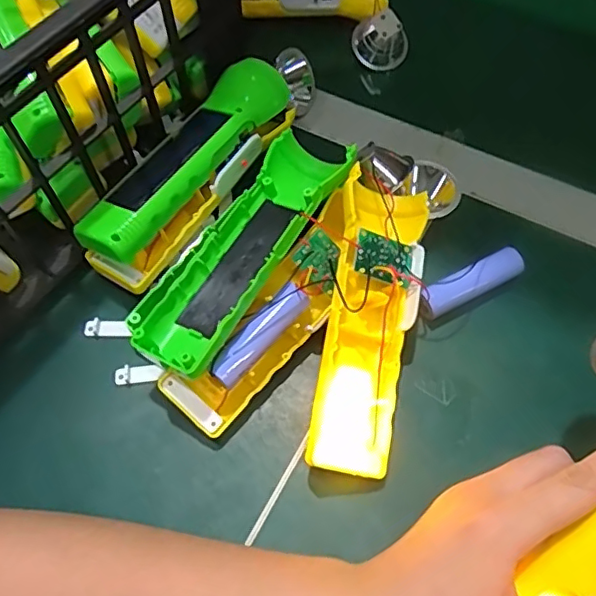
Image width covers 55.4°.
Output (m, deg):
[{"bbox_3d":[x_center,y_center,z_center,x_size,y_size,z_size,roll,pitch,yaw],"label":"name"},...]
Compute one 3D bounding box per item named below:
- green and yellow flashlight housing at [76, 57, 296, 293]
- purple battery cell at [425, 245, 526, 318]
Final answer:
[{"bbox_3d":[-0.065,-0.080,0.359,0.053,0.049,0.171,30,66,16],"label":"green and yellow flashlight housing"},{"bbox_3d":[0.102,-0.008,0.337,0.064,0.022,0.016,-23,63,-12],"label":"purple battery cell"}]

